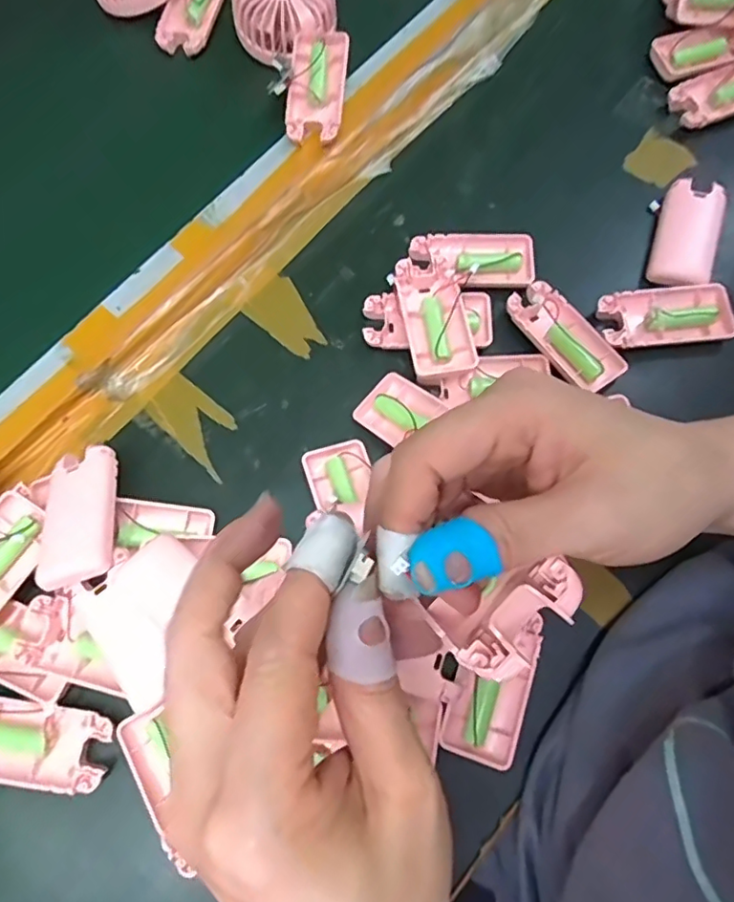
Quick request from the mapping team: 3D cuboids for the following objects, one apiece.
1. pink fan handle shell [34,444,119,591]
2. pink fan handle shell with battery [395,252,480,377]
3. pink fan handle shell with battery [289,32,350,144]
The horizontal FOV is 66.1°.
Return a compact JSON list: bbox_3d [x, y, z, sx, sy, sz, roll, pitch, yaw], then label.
[{"bbox_3d":[-0.179,0.038,0.353,0.044,0.013,0.092,-8,58,-3],"label":"pink fan handle shell"},{"bbox_3d":[0.050,-0.099,0.419,0.049,0.021,0.092,-11,74,-3],"label":"pink fan handle shell with battery"},{"bbox_3d":[-0.040,-0.303,0.468,0.047,0.032,0.104,3,74,1],"label":"pink fan handle shell with battery"}]

